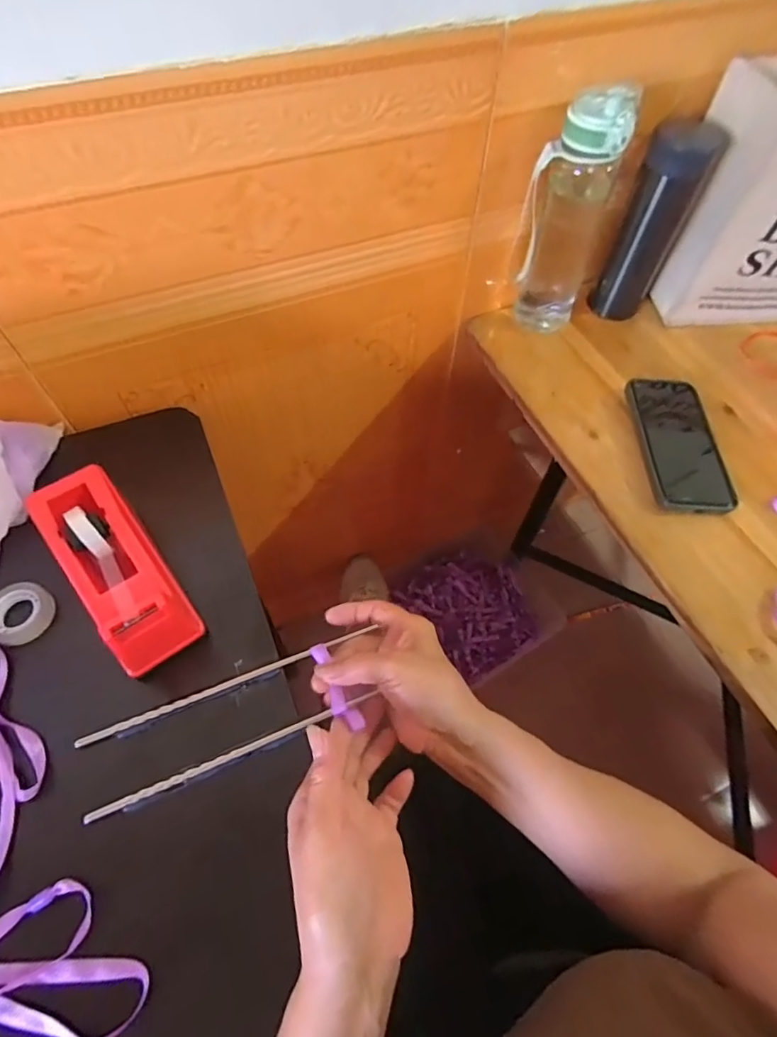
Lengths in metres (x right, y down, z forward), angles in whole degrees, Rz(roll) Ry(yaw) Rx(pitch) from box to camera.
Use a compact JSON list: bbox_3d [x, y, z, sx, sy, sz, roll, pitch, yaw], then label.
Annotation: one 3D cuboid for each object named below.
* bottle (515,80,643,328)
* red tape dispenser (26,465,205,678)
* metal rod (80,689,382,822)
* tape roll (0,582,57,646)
[{"bbox_3d":[0.188,-0.314,0.543,0.084,0.232,0.073,24,62,12],"label":"bottle"},{"bbox_3d":[-0.206,0.041,0.387,0.064,0.074,0.163,-32,65,-19],"label":"red tape dispenser"},{"bbox_3d":[-0.105,0.163,0.354,0.198,0.007,0.007,-20,62,-12],"label":"metal rod"},{"bbox_3d":[-0.291,0.074,0.399,0.045,0.013,0.047,1,59,-1],"label":"tape roll"}]

